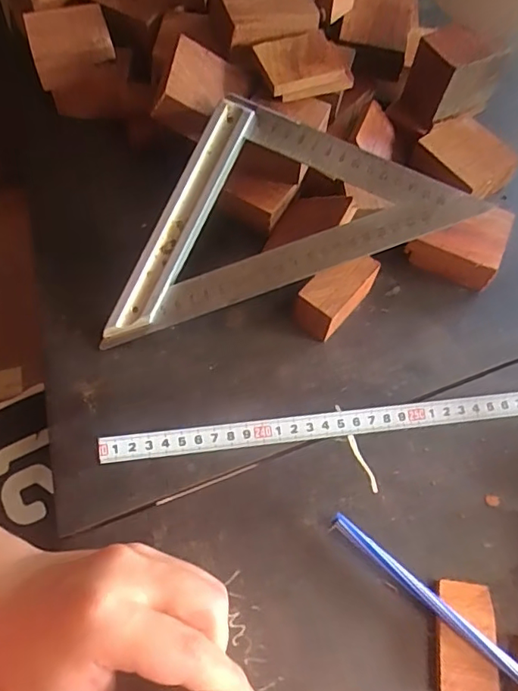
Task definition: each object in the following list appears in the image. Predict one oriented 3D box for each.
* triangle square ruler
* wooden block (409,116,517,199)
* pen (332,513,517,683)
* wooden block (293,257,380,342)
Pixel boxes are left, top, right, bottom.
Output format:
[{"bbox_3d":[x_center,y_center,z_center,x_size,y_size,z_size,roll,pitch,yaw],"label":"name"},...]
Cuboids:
[{"bbox_3d":[0.005,-0.099,0.356,0.248,0.020,0.122,-18,81,1],"label":"triangle square ruler"},{"bbox_3d":[0.159,-0.141,0.418,0.056,0.033,0.065,-38,71,-18],"label":"wooden block"},{"bbox_3d":[0.095,0.138,0.288,0.134,0.009,0.008,38,68,15],"label":"pen"},{"bbox_3d":[0.052,-0.034,0.361,0.027,0.036,0.060,42,70,16],"label":"wooden block"}]

